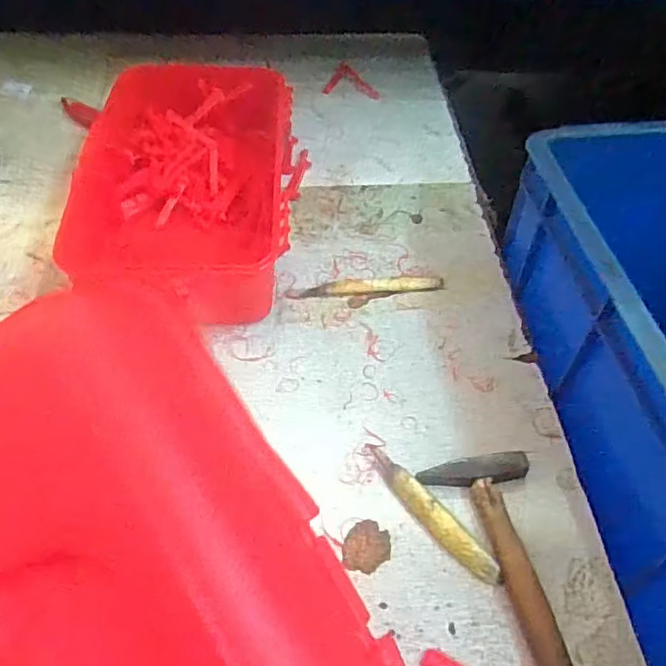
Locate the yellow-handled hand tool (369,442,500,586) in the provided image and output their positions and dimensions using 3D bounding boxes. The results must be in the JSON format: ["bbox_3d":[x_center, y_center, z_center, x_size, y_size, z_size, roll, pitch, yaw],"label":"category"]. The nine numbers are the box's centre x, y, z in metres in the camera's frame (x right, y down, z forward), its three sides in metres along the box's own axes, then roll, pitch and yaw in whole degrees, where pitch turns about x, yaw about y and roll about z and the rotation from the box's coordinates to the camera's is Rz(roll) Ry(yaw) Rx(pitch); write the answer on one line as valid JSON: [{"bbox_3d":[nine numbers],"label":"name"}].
[{"bbox_3d":[0.074,0.138,0.482,0.021,0.015,0.136,-32,58,-26],"label":"yellow-handled hand tool"}]

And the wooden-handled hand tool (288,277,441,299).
[{"bbox_3d":[0.037,-0.049,0.638,0.151,0.010,0.019,-2,50,-5],"label":"wooden-handled hand tool"}]

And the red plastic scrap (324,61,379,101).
[{"bbox_3d":[0.035,-0.365,0.901,0.078,0.004,0.085,15,51,10],"label":"red plastic scrap"}]

